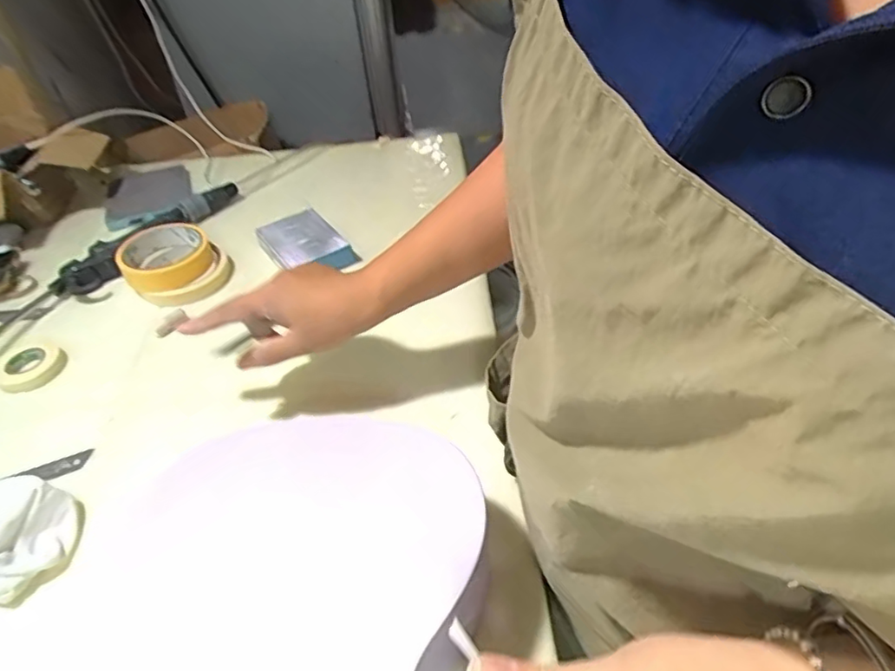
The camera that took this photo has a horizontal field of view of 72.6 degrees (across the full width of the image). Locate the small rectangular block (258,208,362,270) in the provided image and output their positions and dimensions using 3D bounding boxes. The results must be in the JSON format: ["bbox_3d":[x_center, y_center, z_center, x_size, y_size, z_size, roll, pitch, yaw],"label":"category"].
[{"bbox_3d":[-0.152,-0.098,0.650,0.070,0.027,0.093,-32,49,-26],"label":"small rectangular block"}]

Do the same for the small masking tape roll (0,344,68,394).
[{"bbox_3d":[-0.376,0.029,0.551,0.052,0.015,0.050,-3,43,3],"label":"small masking tape roll"}]

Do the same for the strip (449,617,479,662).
[{"bbox_3d":[0.005,0.118,0.236,0.006,0.004,0.015,-26,43,-21],"label":"strip"}]

